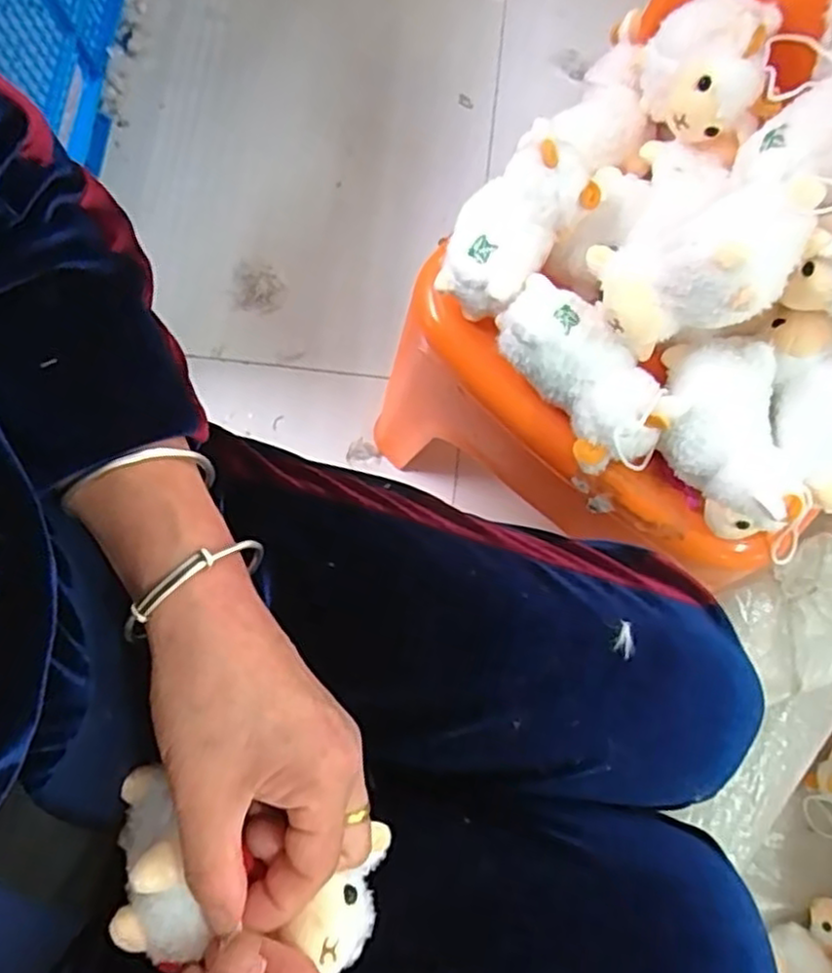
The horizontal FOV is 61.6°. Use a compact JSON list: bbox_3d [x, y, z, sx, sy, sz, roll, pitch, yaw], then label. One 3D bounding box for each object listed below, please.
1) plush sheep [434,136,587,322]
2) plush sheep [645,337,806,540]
[{"bbox_3d":[0.060,-0.167,0.448,0.061,0.048,0.119,38,103,8],"label":"plush sheep"},{"bbox_3d":[0.195,-0.034,0.433,0.077,0.052,0.124,-37,80,-8],"label":"plush sheep"}]

